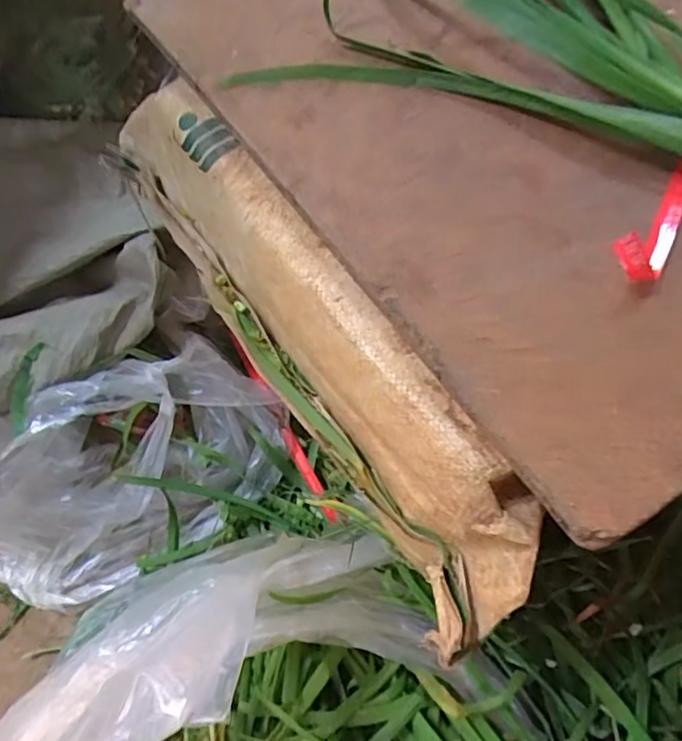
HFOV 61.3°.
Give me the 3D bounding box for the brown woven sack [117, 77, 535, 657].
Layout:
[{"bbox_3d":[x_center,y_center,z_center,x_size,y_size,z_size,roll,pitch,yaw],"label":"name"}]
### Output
[{"bbox_3d":[-0.029,-0.038,0.358,0.066,0.096,0.423,-30,66,-13],"label":"brown woven sack"}]

